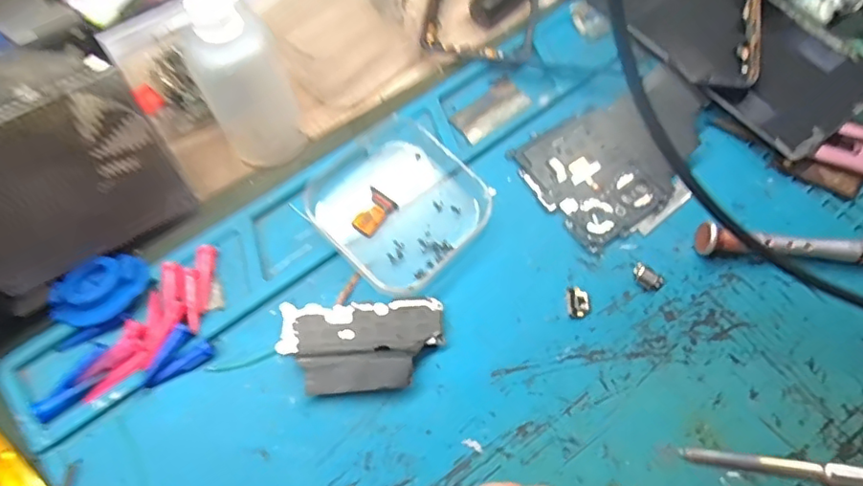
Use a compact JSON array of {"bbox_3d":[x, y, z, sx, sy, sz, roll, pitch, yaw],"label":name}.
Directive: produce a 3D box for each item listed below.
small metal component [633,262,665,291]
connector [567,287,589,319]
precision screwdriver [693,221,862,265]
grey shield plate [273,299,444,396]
[{"bbox_3d":[0.089,0.014,0.240,0.012,0.004,0.008,41,72,16],"label":"small metal component"},{"bbox_3d":[0.059,0.024,0.235,0.009,0.004,0.012,5,66,1],"label":"connector"},{"bbox_3d":[0.168,0.004,0.240,0.113,0.011,0.012,7,66,2],"label":"precision screwdriver"},{"bbox_3d":[-0.027,0.039,0.225,0.061,0.009,0.035,-3,66,-2],"label":"grey shield plate"}]

